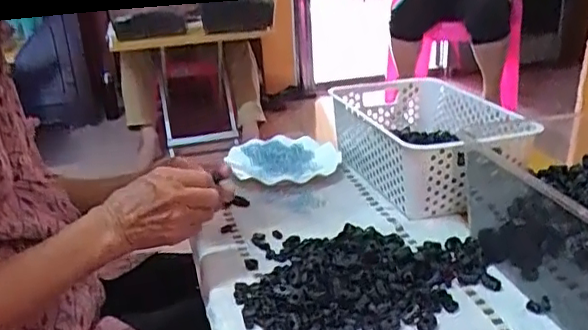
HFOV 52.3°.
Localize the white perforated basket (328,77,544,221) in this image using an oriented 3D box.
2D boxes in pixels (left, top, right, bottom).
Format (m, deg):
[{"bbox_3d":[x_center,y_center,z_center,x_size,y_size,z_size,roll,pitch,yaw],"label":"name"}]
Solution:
[{"bbox_3d":[0.191,-0.034,0.909,0.218,0.117,0.377,-6,21,-7],"label":"white perforated basket"}]

